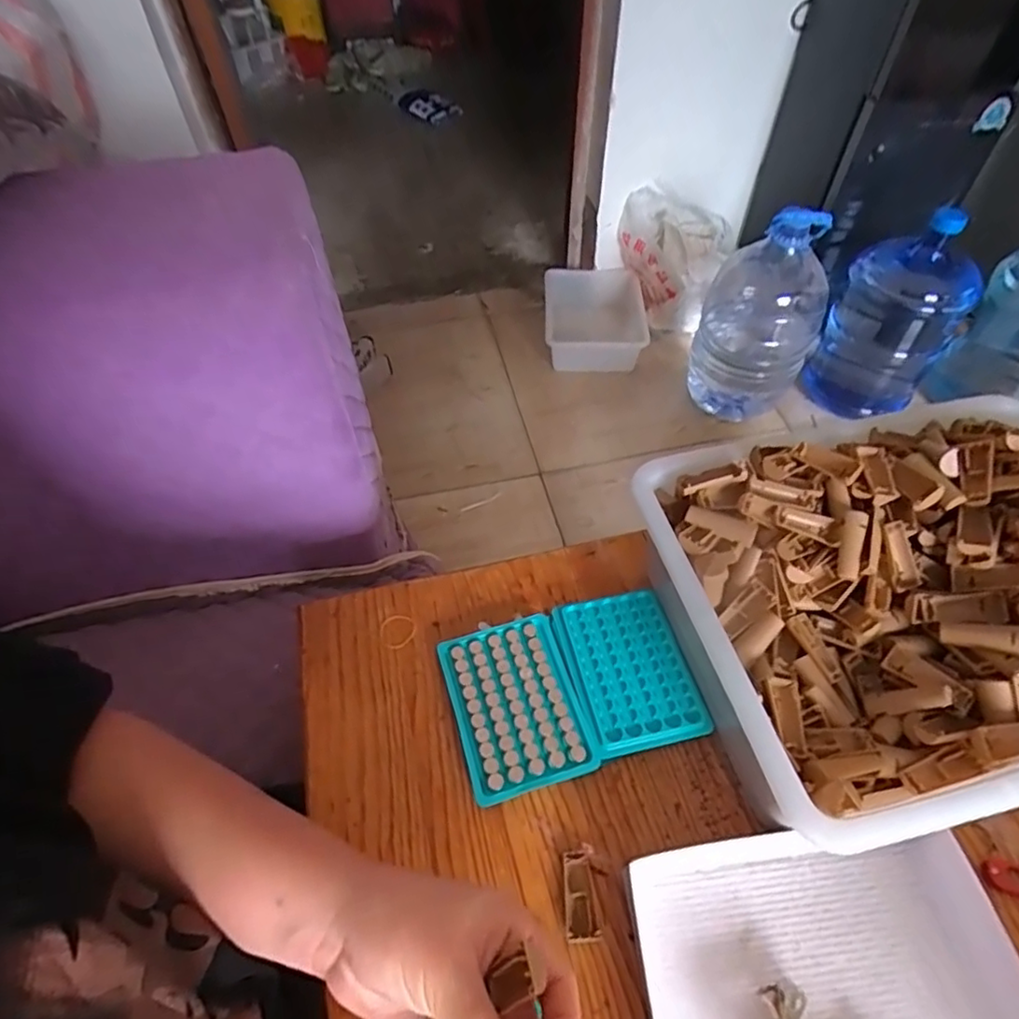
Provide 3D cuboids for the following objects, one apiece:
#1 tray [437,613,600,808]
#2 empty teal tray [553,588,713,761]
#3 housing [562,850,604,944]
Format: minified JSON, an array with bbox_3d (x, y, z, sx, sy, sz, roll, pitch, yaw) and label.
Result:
[{"bbox_3d":[0.004,0.152,0.475,0.093,0.016,0.128,-14,54,-9],"label":"tray"},{"bbox_3d":[0.096,0.129,0.493,0.091,0.017,0.127,-12,54,-7],"label":"empty teal tray"},{"bbox_3d":[0.047,0.255,0.400,0.022,0.010,0.050,-2,53,0],"label":"housing"}]

